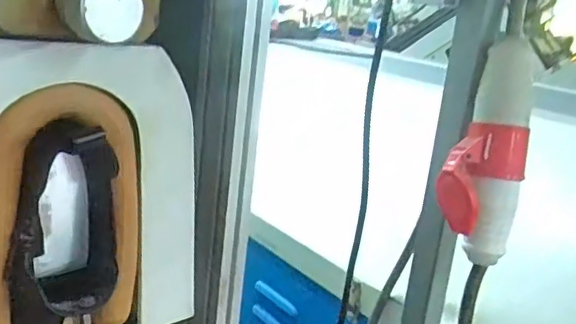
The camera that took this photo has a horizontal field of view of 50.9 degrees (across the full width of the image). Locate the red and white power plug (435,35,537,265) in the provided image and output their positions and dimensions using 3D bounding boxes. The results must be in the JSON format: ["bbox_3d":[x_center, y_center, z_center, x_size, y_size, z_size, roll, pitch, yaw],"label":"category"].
[{"bbox_3d":[0.177,-0.009,0.536,0.069,0.180,0.061,11,16,15],"label":"red and white power plug"}]

